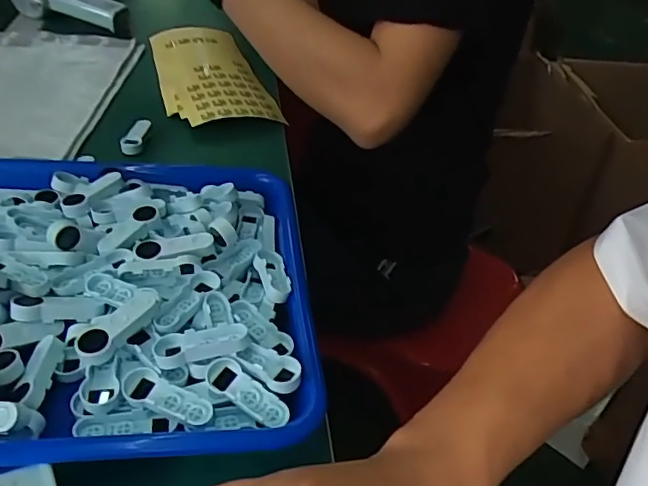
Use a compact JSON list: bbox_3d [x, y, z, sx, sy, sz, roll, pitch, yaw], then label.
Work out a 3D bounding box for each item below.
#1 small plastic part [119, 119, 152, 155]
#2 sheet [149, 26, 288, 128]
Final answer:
[{"bbox_3d":[-0.171,-0.098,0.512,0.019,0.014,0.042,3,42,-2],"label":"small plastic part"},{"bbox_3d":[-0.126,-0.187,0.616,0.106,0.023,0.210,-13,43,-19],"label":"sheet"}]

